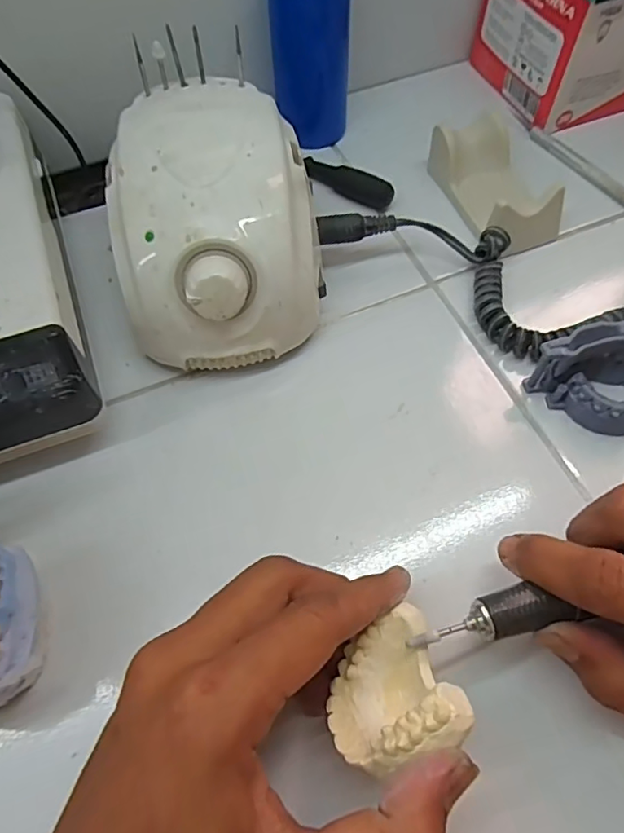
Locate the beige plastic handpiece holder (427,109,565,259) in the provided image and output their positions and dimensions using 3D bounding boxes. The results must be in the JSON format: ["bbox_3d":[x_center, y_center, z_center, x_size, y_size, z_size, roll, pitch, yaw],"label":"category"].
[{"bbox_3d":[0.114,-0.143,0.348,0.048,0.030,0.092,-19,62,-9],"label":"beige plastic handpiece holder"}]

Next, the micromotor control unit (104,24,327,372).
[{"bbox_3d":[-0.049,-0.101,0.304,0.105,0.086,0.139,-11,61,-5],"label":"micromotor control unit"}]

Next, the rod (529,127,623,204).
[{"bbox_3d":[0.190,-0.161,0.375,0.007,0.006,0.116,-31,65,-15],"label":"rod"}]

